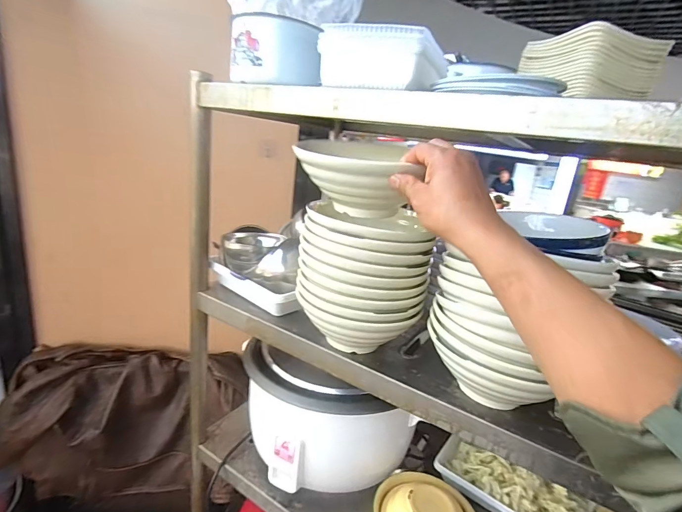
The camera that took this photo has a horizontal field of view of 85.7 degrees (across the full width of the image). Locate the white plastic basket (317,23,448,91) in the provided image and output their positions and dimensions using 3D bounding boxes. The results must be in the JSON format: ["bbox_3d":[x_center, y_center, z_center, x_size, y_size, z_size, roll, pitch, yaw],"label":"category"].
[{"bbox_3d":[0.067,-0.282,0.553,0.152,0.075,0.148,14,18,20],"label":"white plastic basket"}]

